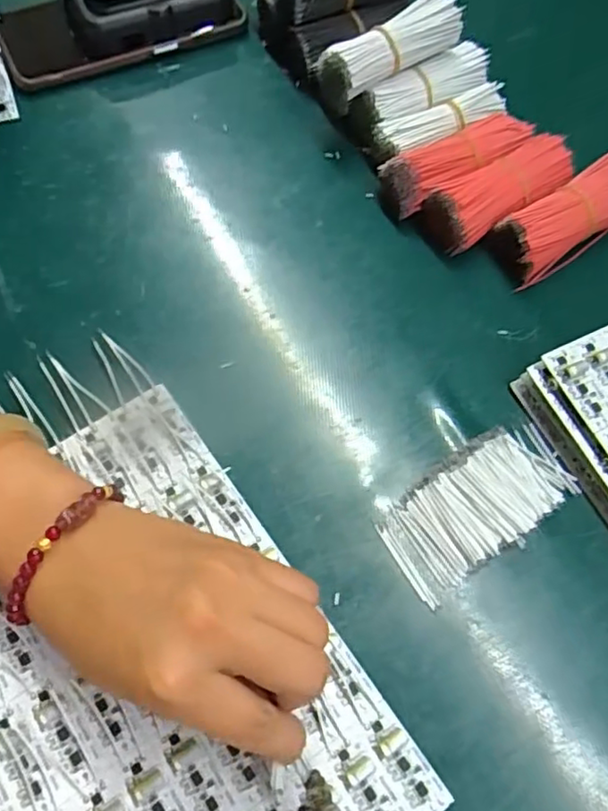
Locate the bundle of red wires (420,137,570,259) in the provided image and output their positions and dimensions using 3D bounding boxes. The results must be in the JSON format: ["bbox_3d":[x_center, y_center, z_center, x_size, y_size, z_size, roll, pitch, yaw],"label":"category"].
[{"bbox_3d":[0.115,-0.123,0.375,0.088,0.035,0.032,-29,71,-14],"label":"bundle of red wires"}]

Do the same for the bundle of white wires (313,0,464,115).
[{"bbox_3d":[0.053,-0.221,0.389,0.091,0.037,0.029,-35,72,-14],"label":"bundle of white wires"}]

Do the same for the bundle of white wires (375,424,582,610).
[{"bbox_3d":[0.087,0.047,0.311,0.100,0.012,0.050,-35,72,-16],"label":"bundle of white wires"}]

